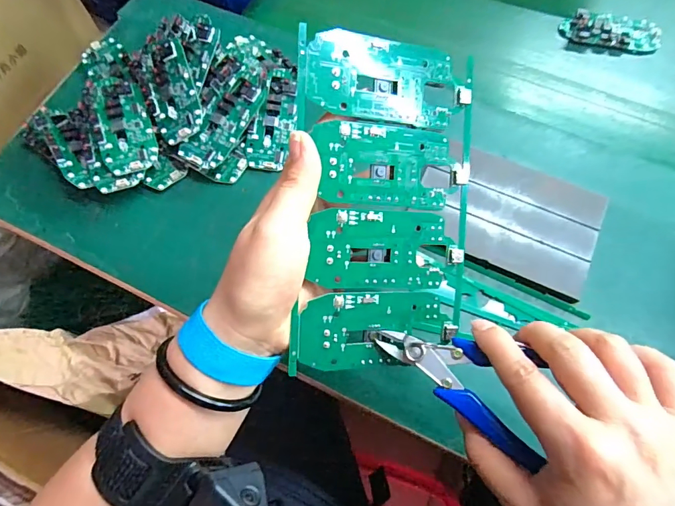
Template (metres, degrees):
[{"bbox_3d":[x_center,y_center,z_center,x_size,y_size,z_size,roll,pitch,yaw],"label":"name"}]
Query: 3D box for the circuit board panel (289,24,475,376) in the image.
[{"bbox_3d":[0.028,-0.026,0.239,0.105,0.004,0.184,1,94,-18],"label":"circuit board panel"}]

